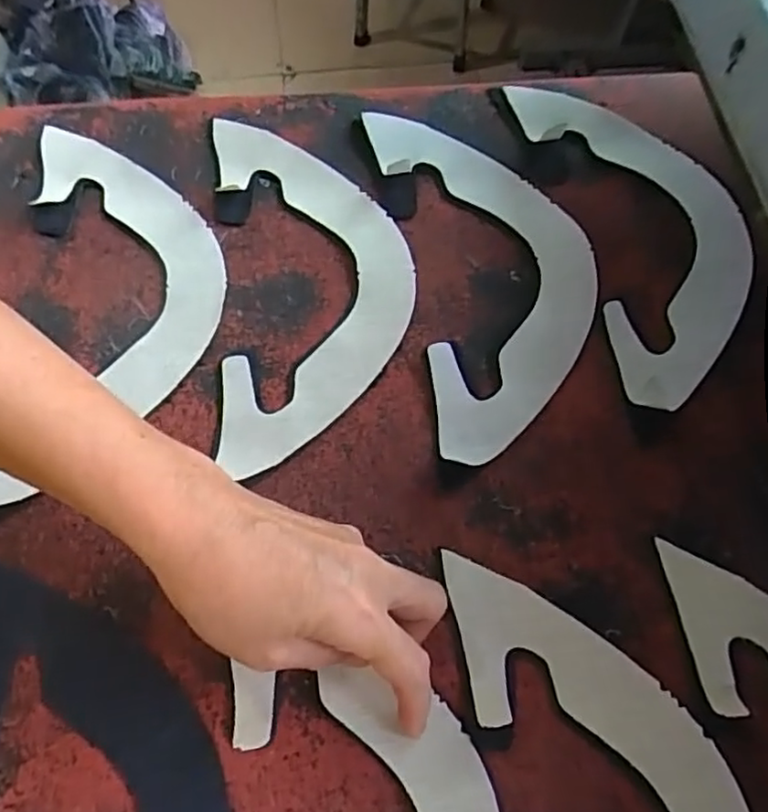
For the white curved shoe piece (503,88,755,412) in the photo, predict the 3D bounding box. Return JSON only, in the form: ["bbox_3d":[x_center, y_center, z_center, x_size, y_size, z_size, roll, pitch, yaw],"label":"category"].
[{"bbox_3d":[0.171,-0.121,0.408,0.111,0.012,0.247,-12,68,-6],"label":"white curved shoe piece"}]

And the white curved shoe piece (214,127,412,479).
[{"bbox_3d":[-0.042,-0.079,0.385,0.115,0.009,0.238,-5,66,-3],"label":"white curved shoe piece"}]

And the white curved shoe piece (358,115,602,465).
[{"bbox_3d":[0.069,-0.089,0.391,0.117,0.008,0.243,-8,67,-6],"label":"white curved shoe piece"}]

